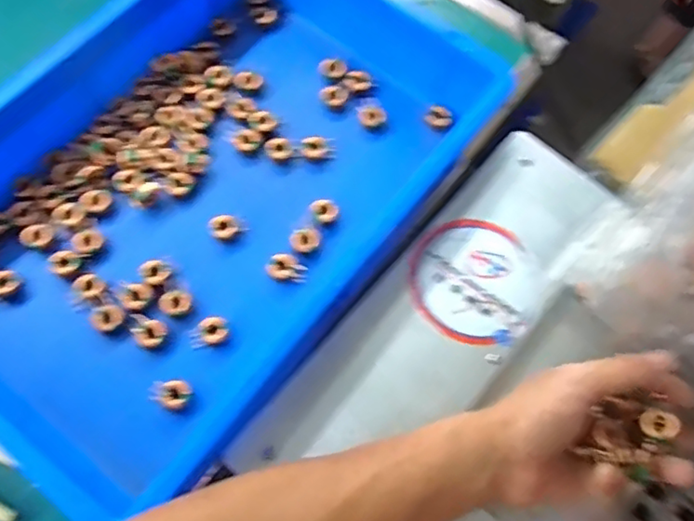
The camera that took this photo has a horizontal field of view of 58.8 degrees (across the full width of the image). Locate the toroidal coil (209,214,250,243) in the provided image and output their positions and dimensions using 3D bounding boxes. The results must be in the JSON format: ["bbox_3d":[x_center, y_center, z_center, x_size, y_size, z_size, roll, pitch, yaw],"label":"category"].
[{"bbox_3d":[-0.097,-0.027,0.496,0.023,0.011,0.023,2,68,-4],"label":"toroidal coil"}]

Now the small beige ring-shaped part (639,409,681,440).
[{"bbox_3d":[0.195,0.102,0.384,0.020,0.009,0.018,-15,70,-4],"label":"small beige ring-shaped part"}]

